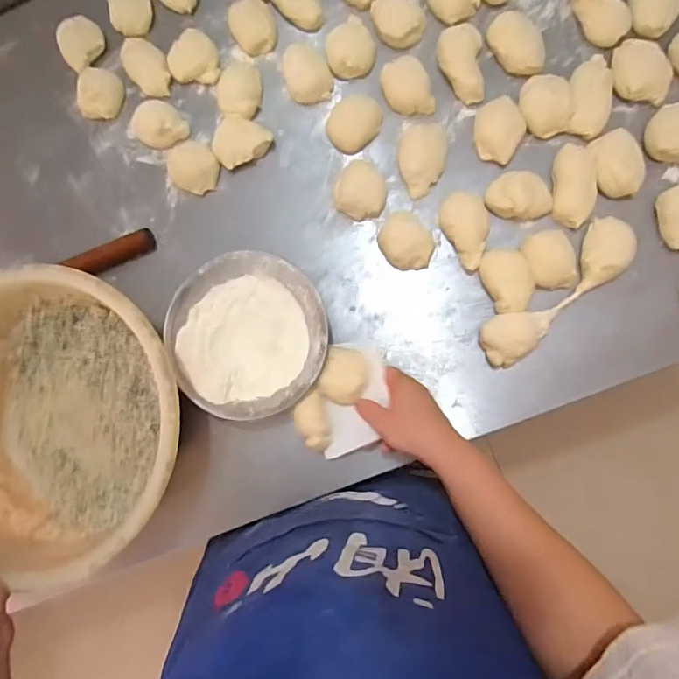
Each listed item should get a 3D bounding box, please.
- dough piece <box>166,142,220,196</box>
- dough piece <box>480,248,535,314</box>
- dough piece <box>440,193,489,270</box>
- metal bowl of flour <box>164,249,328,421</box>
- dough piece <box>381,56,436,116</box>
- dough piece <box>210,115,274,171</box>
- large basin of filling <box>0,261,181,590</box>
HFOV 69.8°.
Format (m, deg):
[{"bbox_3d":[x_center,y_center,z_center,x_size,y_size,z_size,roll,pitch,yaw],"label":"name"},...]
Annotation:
[{"bbox_3d":[-0.184,-0.219,0.618,0.059,0.033,0.065,-42,81,2],"label":"dough piece"},{"bbox_3d":[0.196,-0.069,0.574,0.054,0.036,0.082,-19,83,5],"label":"dough piece"},{"bbox_3d":[0.150,-0.128,0.575,0.051,0.029,0.088,-13,83,6],"label":"dough piece"},{"bbox_3d":[-0.109,-0.005,0.591,0.184,0.062,0.189,-1,85,7],"label":"metal bowl of flour"},{"bbox_3d":[0.082,-0.303,0.587,0.049,0.032,0.067,-24,82,5],"label":"dough piece"},{"bbox_3d":[-0.128,-0.248,0.614,0.068,0.044,0.061,34,90,9],"label":"dough piece"},{"bbox_3d":[-0.320,0.093,0.563,0.310,0.126,0.315,0,86,1],"label":"large basin of filling"}]

